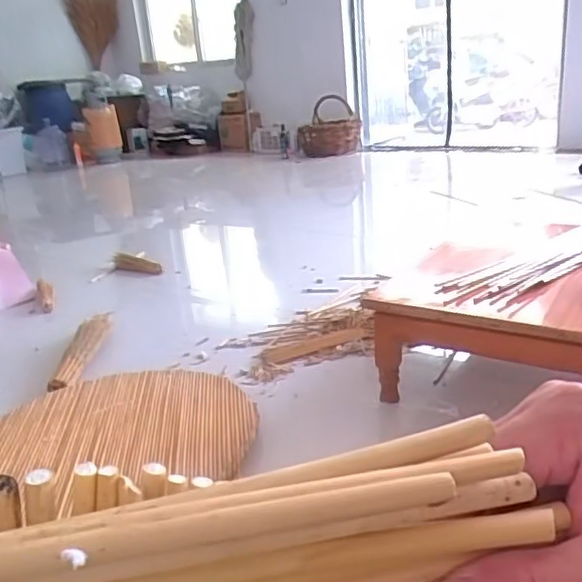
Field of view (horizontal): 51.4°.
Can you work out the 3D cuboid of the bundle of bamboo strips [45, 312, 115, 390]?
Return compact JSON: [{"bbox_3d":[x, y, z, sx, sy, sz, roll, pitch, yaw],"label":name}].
[{"bbox_3d":[-0.518,0.139,1.519,0.082,0.044,0.374,-5,19,0],"label":"bundle of bamboo strips"}]

